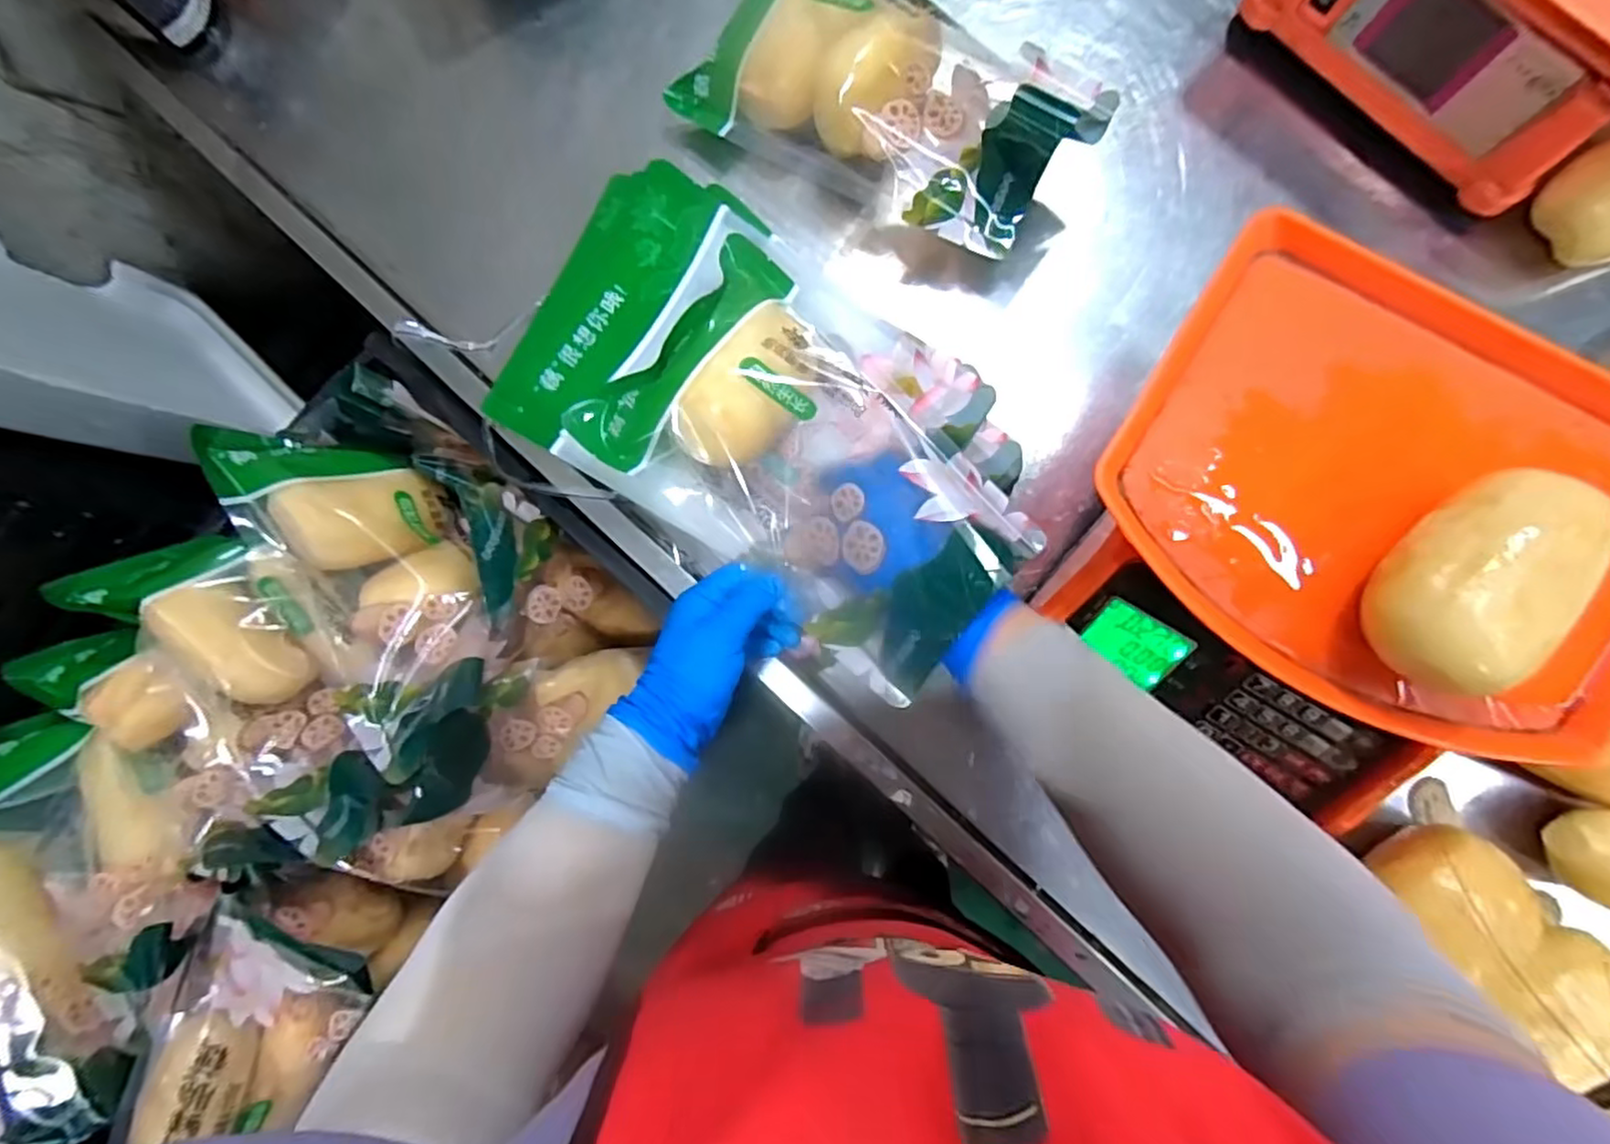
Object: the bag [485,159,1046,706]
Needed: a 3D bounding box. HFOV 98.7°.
[{"bbox_3d":[-0.031,-0.110,0.456,0.372,0.091,0.217,38,89,7],"label":"bag"}]

